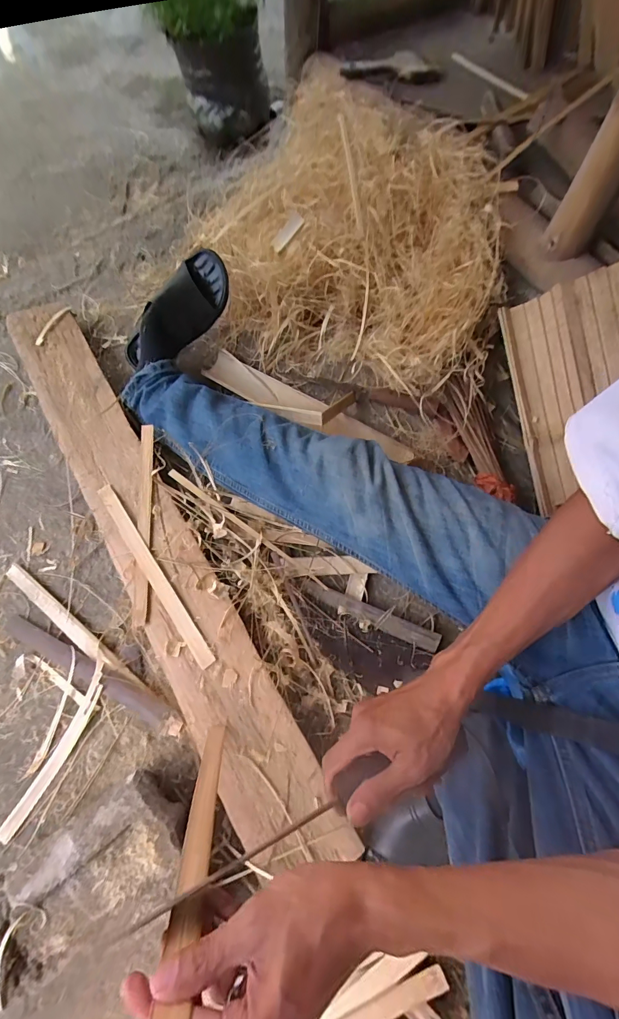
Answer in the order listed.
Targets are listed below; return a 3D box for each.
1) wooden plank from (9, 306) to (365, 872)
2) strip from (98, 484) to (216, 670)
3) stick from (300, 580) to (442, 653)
[{"bbox_3d":[-0.278,0.032,0.634,0.148,0.029,1.023,-30,73,-10],"label":"wooden plank"},{"bbox_3d":[-0.244,0.093,0.606,0.024,0.006,0.337,-34,74,-16],"label":"strip"},{"bbox_3d":[0.094,0.164,0.612,0.222,0.013,0.027,22,69,9],"label":"stick"}]

